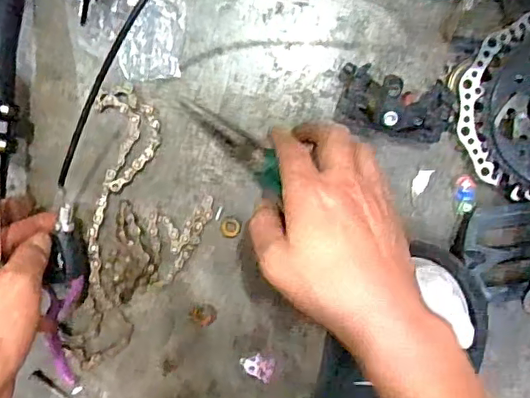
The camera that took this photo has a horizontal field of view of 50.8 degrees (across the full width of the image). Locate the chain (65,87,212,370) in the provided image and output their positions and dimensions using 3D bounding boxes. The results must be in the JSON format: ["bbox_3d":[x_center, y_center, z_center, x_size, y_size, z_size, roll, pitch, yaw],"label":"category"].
[{"bbox_3d":[-0.102,0.030,0.461,0.100,0.019,0.222,8,94,-2],"label":"chain"}]

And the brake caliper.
[{"bbox_3d":[0.106,-0.076,0.445,0.090,0.052,0.049,11,94,-2],"label":"brake caliper"}]

